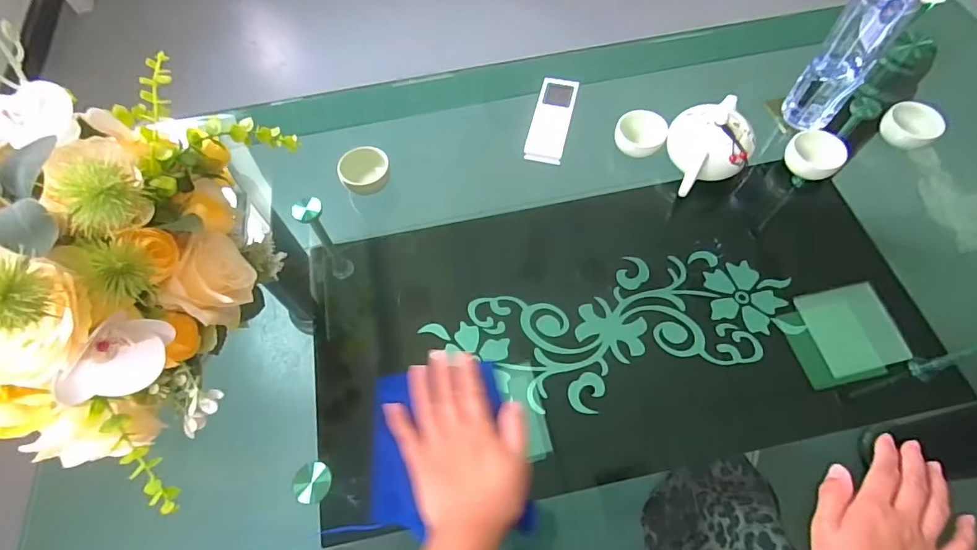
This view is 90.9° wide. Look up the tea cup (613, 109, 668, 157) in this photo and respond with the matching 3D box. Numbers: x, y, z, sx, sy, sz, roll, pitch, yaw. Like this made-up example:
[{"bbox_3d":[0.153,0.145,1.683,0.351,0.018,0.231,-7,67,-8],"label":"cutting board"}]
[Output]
[{"bbox_3d":[0.179,-0.166,0.566,0.056,0.026,0.047,25,68,12],"label":"tea cup"}]

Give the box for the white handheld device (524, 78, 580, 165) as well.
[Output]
[{"bbox_3d":[0.079,-0.193,0.592,0.045,0.014,0.125,13,65,7],"label":"white handheld device"}]

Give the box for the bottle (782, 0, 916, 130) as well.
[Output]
[{"bbox_3d":[0.391,-0.240,0.517,0.058,0.180,0.049,39,71,18],"label":"bottle"}]

